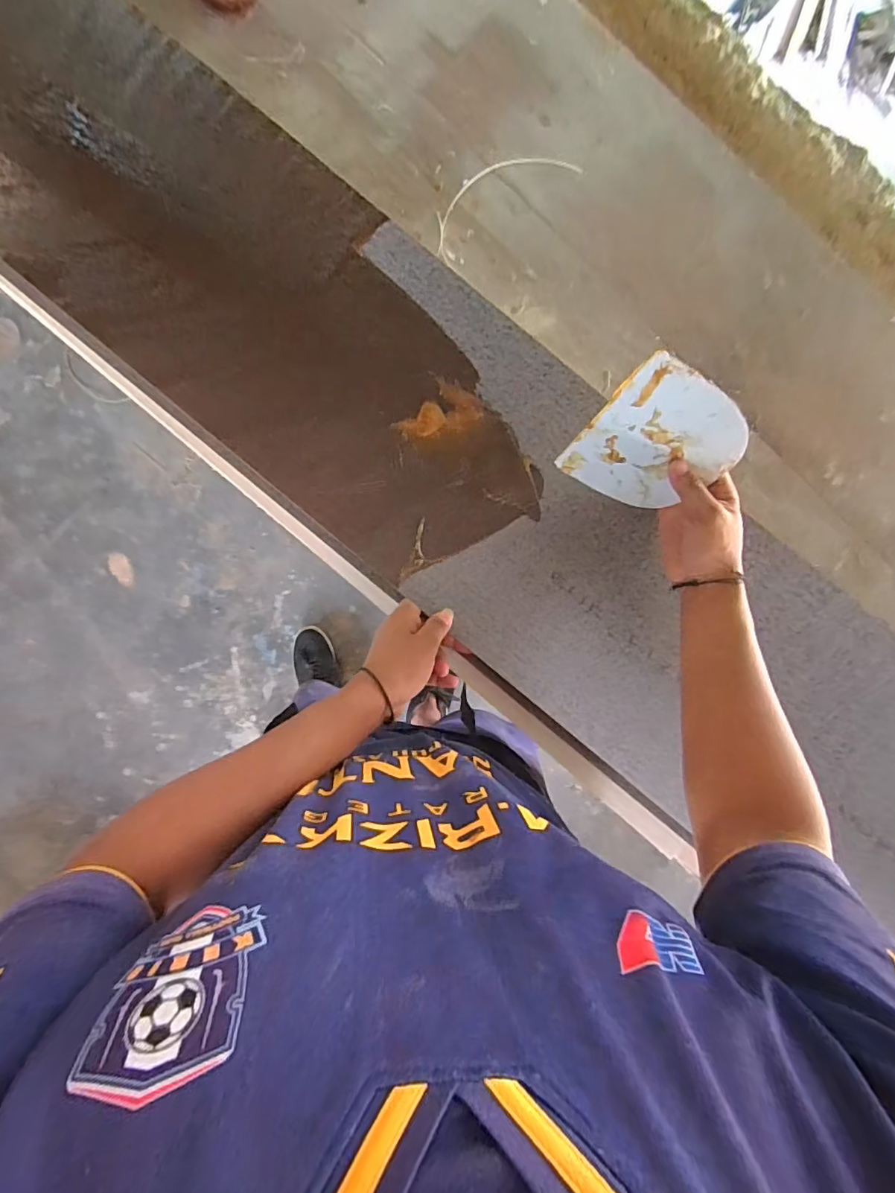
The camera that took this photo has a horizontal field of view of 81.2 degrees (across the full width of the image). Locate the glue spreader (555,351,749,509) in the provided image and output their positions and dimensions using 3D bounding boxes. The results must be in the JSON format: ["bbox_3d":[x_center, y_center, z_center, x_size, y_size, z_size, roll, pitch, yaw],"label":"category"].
[{"bbox_3d":[0.182,-0.131,0.461,0.114,0.142,0.005,28,61,-9],"label":"glue spreader"}]

